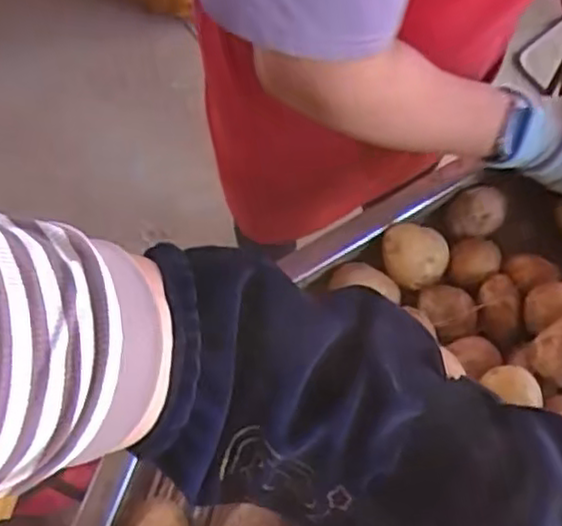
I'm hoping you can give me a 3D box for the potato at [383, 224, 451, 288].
[{"bbox_3d":[0.122,-0.005,0.644,0.060,0.038,0.058,0,67,1],"label":"potato"}]

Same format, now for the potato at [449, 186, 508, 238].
[{"bbox_3d":[0.193,-0.049,0.693,0.045,0.033,0.053,36,72,14],"label":"potato"}]

